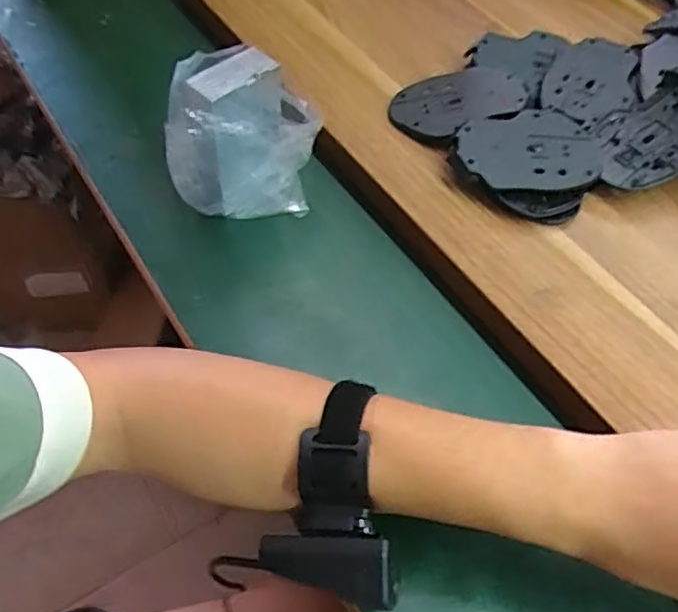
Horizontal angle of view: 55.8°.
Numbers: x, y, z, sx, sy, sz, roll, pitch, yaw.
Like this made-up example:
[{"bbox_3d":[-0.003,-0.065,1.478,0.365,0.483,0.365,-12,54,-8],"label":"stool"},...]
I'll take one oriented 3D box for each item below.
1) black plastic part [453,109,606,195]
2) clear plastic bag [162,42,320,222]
[{"bbox_3d":[0.145,-0.118,0.491,0.108,0.017,0.071,-5,55,-9],"label":"black plastic part"},{"bbox_3d":[-0.065,-0.118,0.453,0.112,0.106,0.063,-23,60,-20],"label":"clear plastic bag"}]

